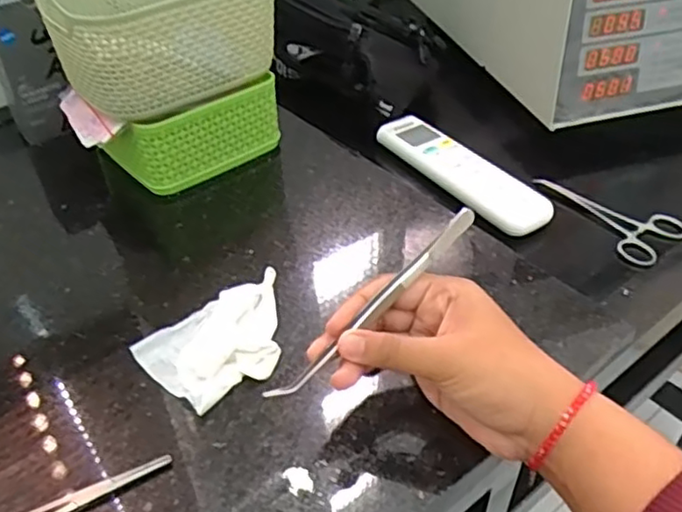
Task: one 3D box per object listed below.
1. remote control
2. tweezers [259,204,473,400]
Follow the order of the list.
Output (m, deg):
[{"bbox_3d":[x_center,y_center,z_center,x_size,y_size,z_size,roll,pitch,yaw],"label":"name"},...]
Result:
[{"bbox_3d":[0.103,-0.075,0.556,0.055,0.015,0.176,-25,47,-25],"label":"remote control"},{"bbox_3d":[0.019,0.024,0.334,0.146,0.012,0.009,-42,53,-13],"label":"tweezers"}]

